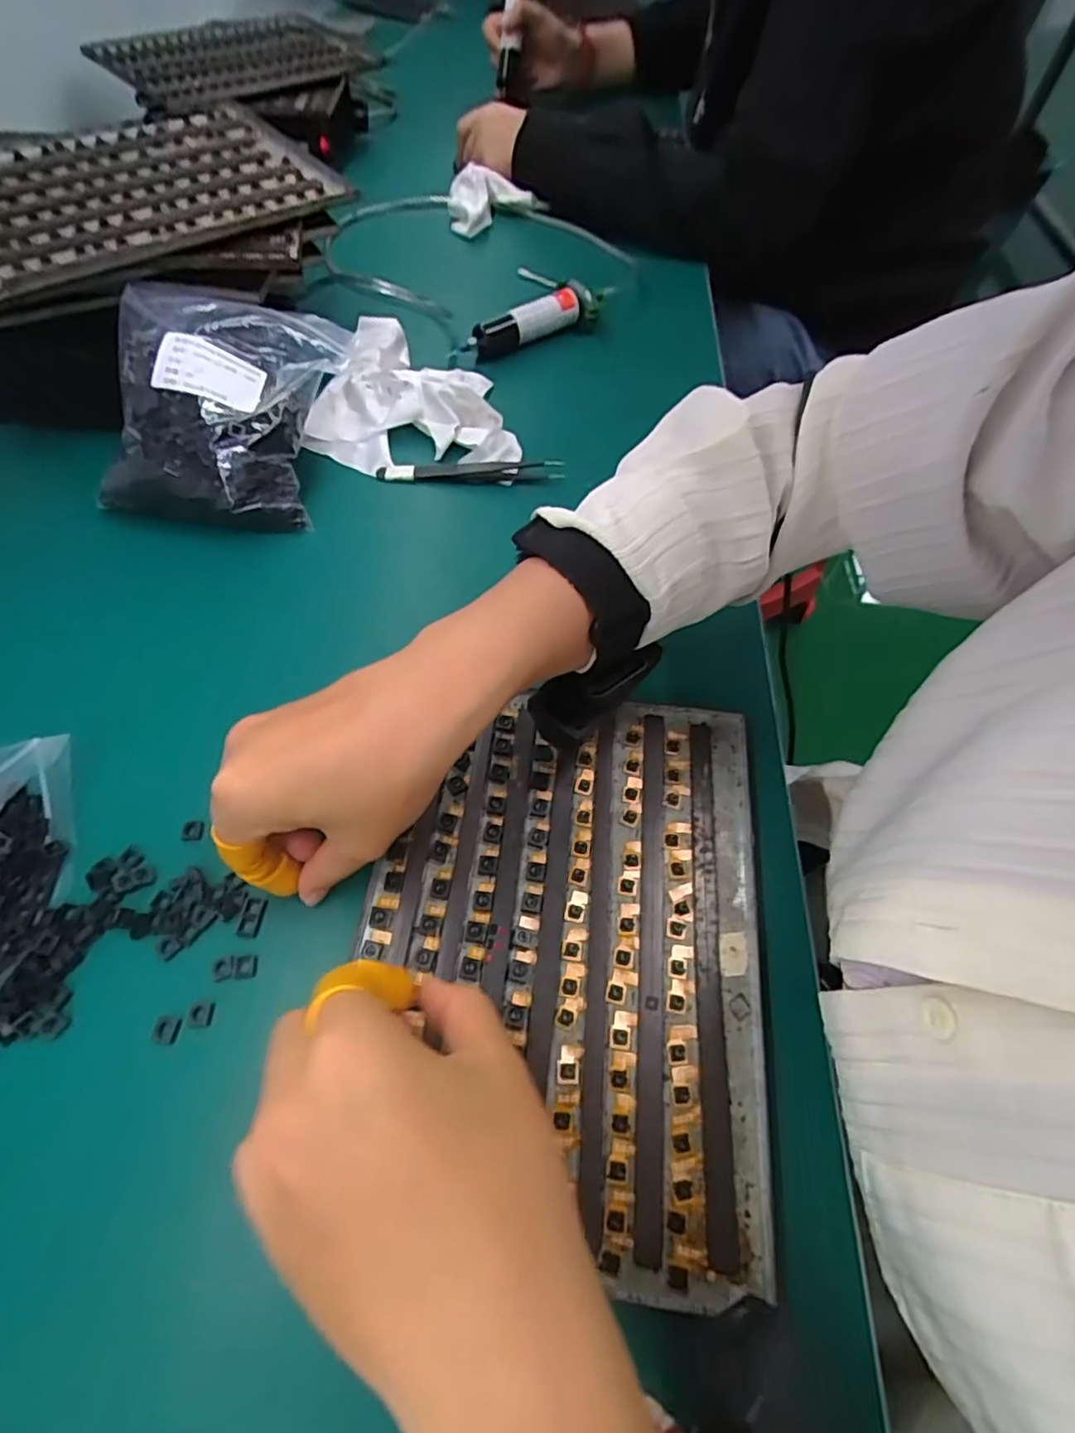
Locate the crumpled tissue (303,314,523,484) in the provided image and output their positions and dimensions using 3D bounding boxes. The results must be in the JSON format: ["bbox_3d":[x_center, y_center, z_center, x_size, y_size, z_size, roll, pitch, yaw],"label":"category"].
[{"bbox_3d":[-0.089,-0.257,0.472,0.152,0.028,0.174,4,60,-1],"label":"crumpled tissue"}]

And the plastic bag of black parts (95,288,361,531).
[{"bbox_3d":[-0.206,-0.202,0.409,0.124,0.073,0.147,5,60,0],"label":"plastic bag of black parts"}]

